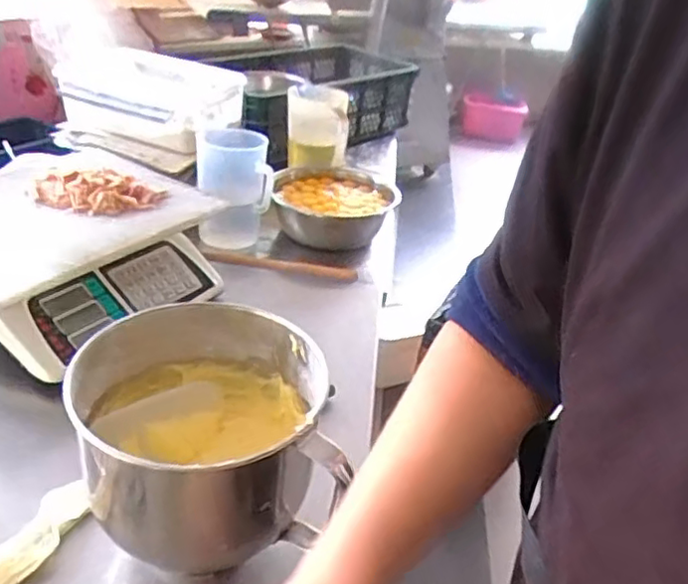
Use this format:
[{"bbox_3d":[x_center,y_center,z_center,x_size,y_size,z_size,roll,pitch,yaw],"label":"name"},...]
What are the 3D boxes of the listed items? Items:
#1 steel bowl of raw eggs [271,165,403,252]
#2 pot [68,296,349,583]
[{"bbox_3d":[-0.027,-0.183,1.381,0.236,0.095,0.254,-14,42,-15],"label":"steel bowl of raw eggs"},{"bbox_3d":[-0.129,0.161,0.642,0.206,0.219,0.223,5,31,-3],"label":"pot"}]

